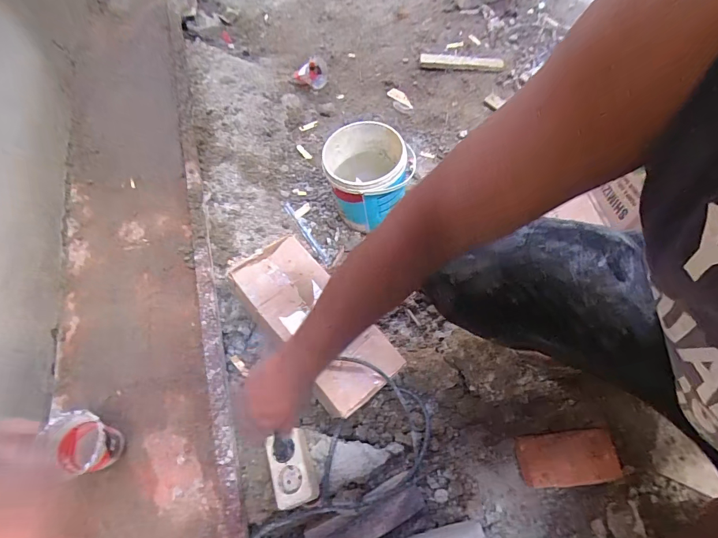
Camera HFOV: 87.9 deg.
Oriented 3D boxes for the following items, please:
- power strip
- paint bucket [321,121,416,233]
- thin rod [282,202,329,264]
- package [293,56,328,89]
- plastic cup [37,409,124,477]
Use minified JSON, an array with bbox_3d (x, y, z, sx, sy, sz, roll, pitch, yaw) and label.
[{"bbox_3d":[-0.102,0.302,0.567,0.063,0.035,0.101,-16,64,-11],"label":"power strip"},{"bbox_3d":[0.008,-0.209,0.853,0.165,0.197,0.175,-7,62,1],"label":"paint bucket"},{"bbox_3d":[-0.128,-0.087,0.901,0.017,0.014,0.199,-33,64,-12],"label":"thin rod"},{"bbox_3d":[-0.149,-0.605,1.132,0.101,0.073,0.081,-6,62,2],"label":"package"},{"bbox_3d":[-0.414,0.270,0.581,0.083,0.102,0.077,-2,62,4],"label":"plastic cup"}]

